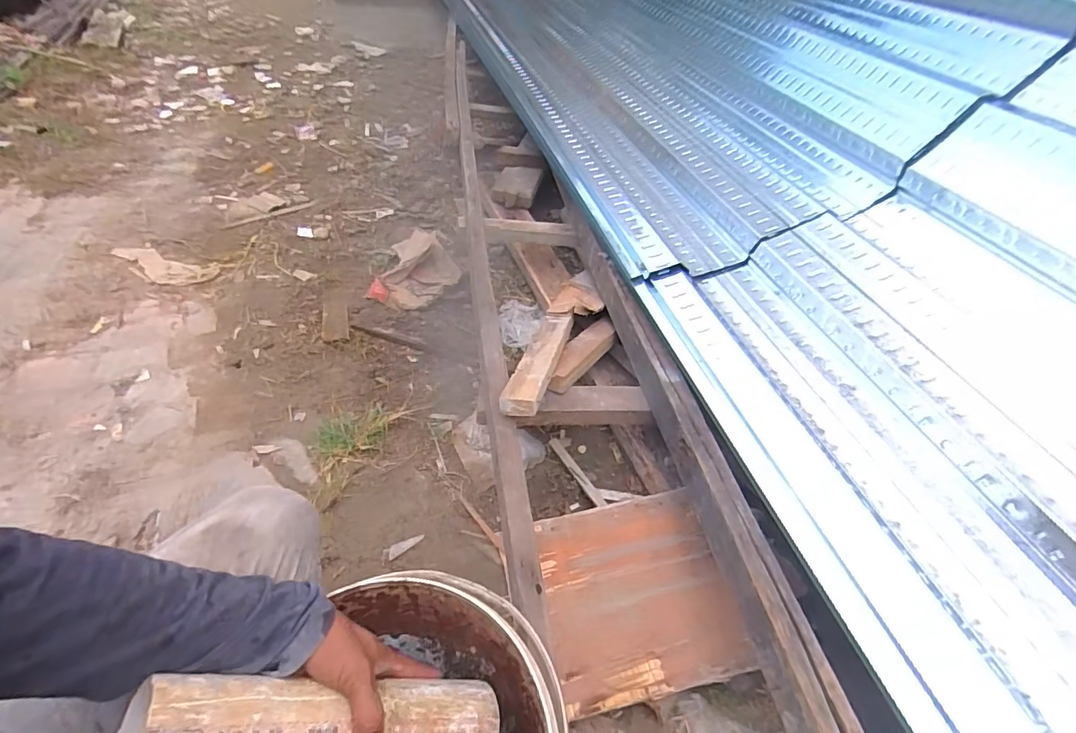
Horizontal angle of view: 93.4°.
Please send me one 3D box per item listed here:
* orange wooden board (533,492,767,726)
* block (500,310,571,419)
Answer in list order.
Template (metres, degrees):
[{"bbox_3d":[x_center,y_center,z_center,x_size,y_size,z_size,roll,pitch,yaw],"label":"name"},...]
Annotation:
[{"bbox_3d":[0.156,0.366,0.831,0.286,0.019,0.297,-14,49,-1],"label":"orange wooden board"},{"bbox_3d":[0.009,-0.024,0.936,0.064,0.032,0.386,11,28,7],"label":"block"}]

